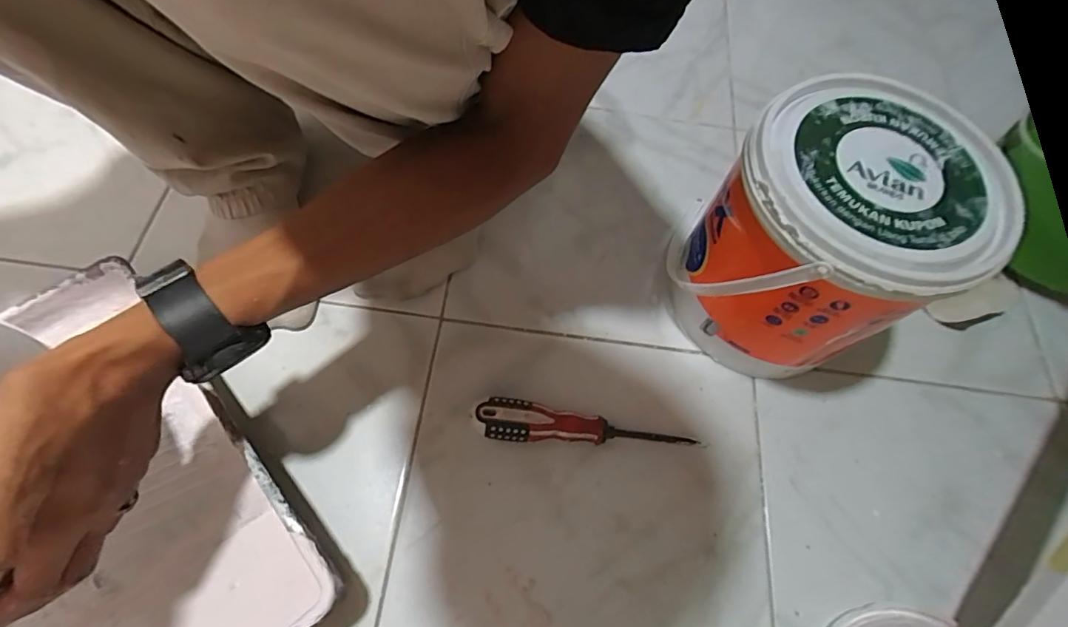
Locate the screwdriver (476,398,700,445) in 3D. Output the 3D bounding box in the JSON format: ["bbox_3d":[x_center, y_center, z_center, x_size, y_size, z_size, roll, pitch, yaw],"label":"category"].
[{"bbox_3d":[0.045,0.094,0.418,0.179,0.034,0.031,3,65,-2],"label":"screwdriver"}]

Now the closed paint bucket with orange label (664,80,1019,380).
[{"bbox_3d":[0.213,-0.058,0.409,0.152,0.199,0.155,1,66,-3],"label":"closed paint bucket with orange label"}]

